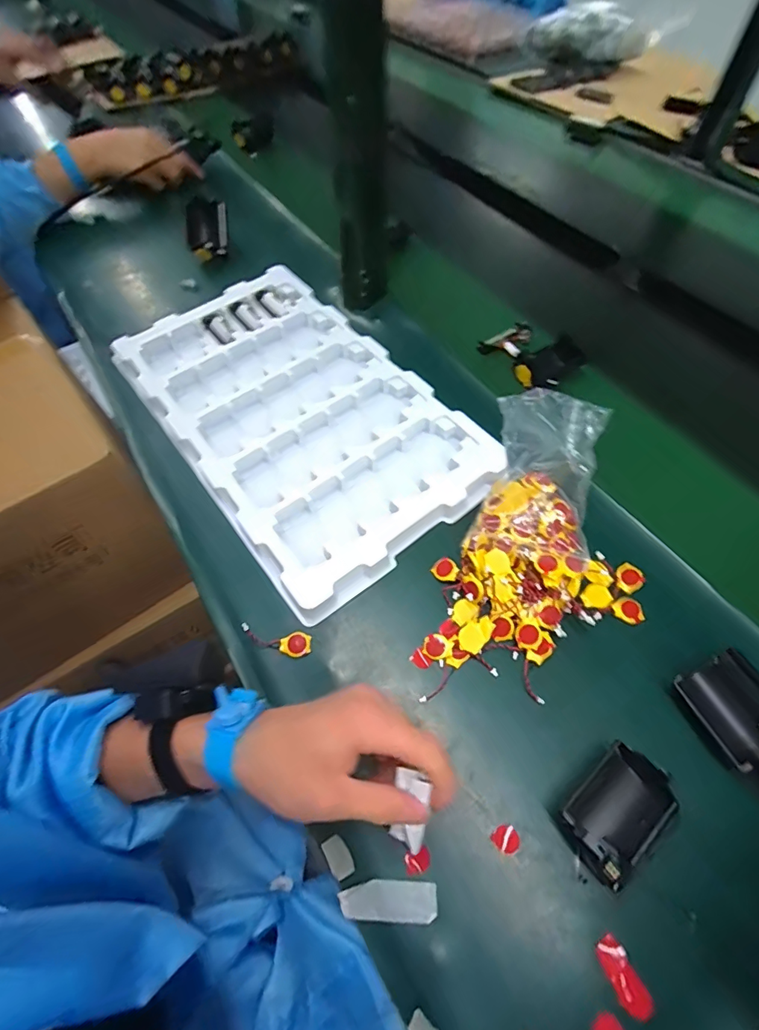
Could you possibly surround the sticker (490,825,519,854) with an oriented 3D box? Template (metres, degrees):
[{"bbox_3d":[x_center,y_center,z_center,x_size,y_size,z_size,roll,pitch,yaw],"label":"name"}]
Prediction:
[{"bbox_3d":[0.084,0.215,0.302,0.017,0.004,0.015,-29,62,-14],"label":"sticker"}]

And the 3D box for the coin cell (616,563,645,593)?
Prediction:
[{"bbox_3d":[0.212,0.053,0.385,0.024,0.004,0.022,-1,59,1],"label":"coin cell"}]

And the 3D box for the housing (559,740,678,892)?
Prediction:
[{"bbox_3d":[0.156,0.192,0.298,0.074,0.024,0.054,-38,65,-19],"label":"housing"}]

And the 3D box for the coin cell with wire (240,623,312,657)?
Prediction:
[{"bbox_3d":[-0.085,0.103,0.374,0.057,0.010,0.019,7,60,6],"label":"coin cell with wire"}]

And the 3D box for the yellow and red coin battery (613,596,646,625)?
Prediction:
[{"bbox_3d":[0.204,0.078,0.372,0.023,0.004,0.022,-31,63,-15],"label":"yellow and red coin battery"}]

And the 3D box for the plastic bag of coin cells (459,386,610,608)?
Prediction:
[{"bbox_3d":[0.134,-0.012,0.391,0.097,0.064,0.188,16,63,14],"label":"plastic bag of coin cells"}]

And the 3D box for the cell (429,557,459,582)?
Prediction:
[{"bbox_3d":[0.058,0.048,0.397,0.020,0.004,0.024,-44,54,-2],"label":"cell"}]

